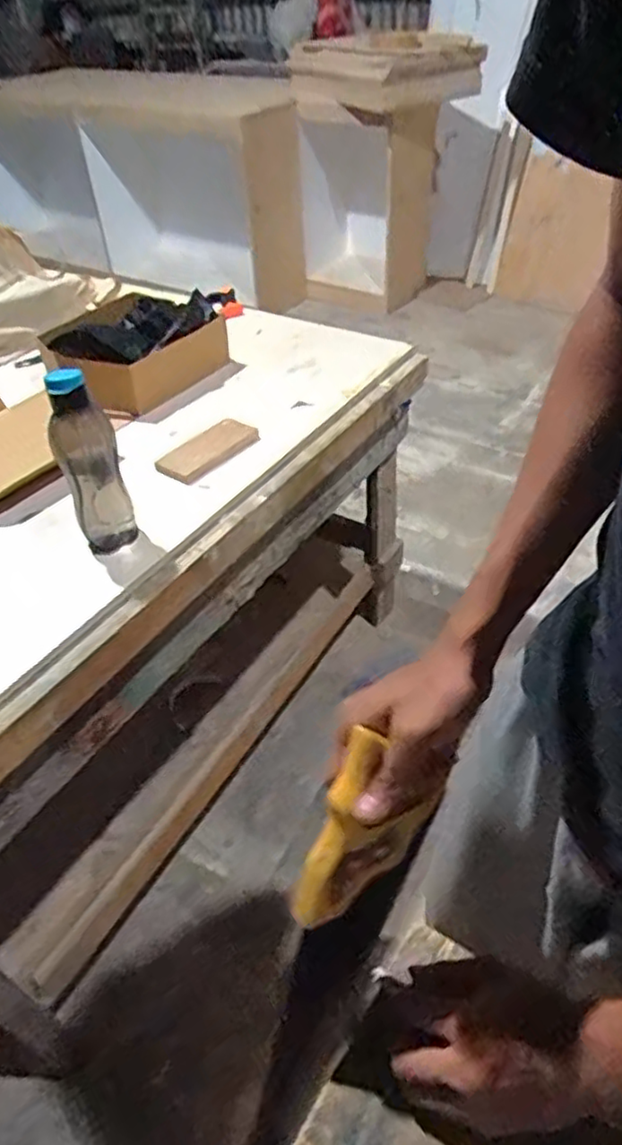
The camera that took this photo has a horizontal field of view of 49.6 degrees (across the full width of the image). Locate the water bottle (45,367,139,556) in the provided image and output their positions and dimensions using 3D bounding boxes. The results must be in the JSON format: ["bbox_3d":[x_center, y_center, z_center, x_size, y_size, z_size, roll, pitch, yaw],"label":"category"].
[{"bbox_3d":[-0.291,-0.145,0.888,0.080,0.261,0.075,-18,46,-15],"label":"water bottle"}]

